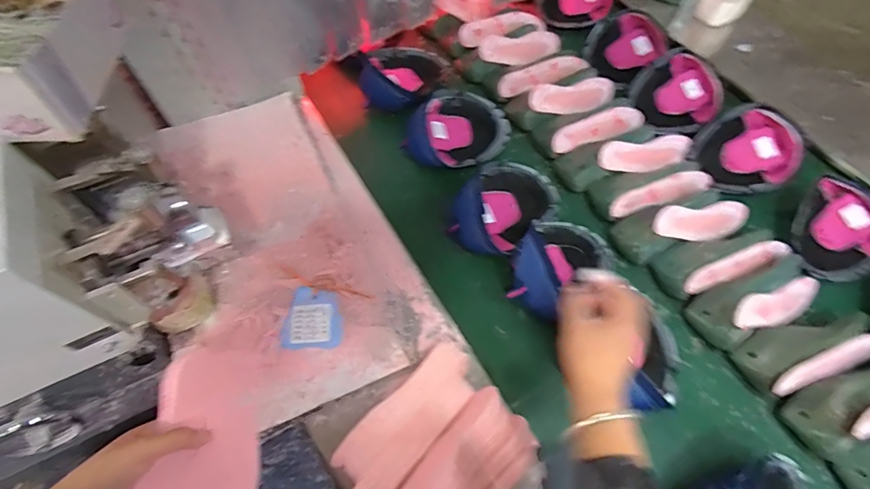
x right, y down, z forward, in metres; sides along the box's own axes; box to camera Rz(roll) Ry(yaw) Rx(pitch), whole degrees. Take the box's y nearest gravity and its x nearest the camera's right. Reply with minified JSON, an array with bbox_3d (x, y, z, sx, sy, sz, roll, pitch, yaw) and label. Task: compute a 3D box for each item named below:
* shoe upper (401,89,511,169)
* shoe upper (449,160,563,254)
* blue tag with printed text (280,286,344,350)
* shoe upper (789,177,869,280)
[{"bbox_3d":[0.044,-0.215,0.819,0.195,0.059,0.148,-33,68,-14],"label":"shoe upper"},{"bbox_3d":[0.116,-0.068,0.727,0.197,0.063,0.132,-39,69,-16],"label":"shoe upper"},{"bbox_3d":[-0.171,0.102,0.624,0.083,0.005,0.087,-2,64,0],"label":"blue tag with printed text"},{"bbox_3d":[0.657,-0.010,0.723,0.195,0.059,0.150,-40,70,-17],"label":"shoe upper"}]

